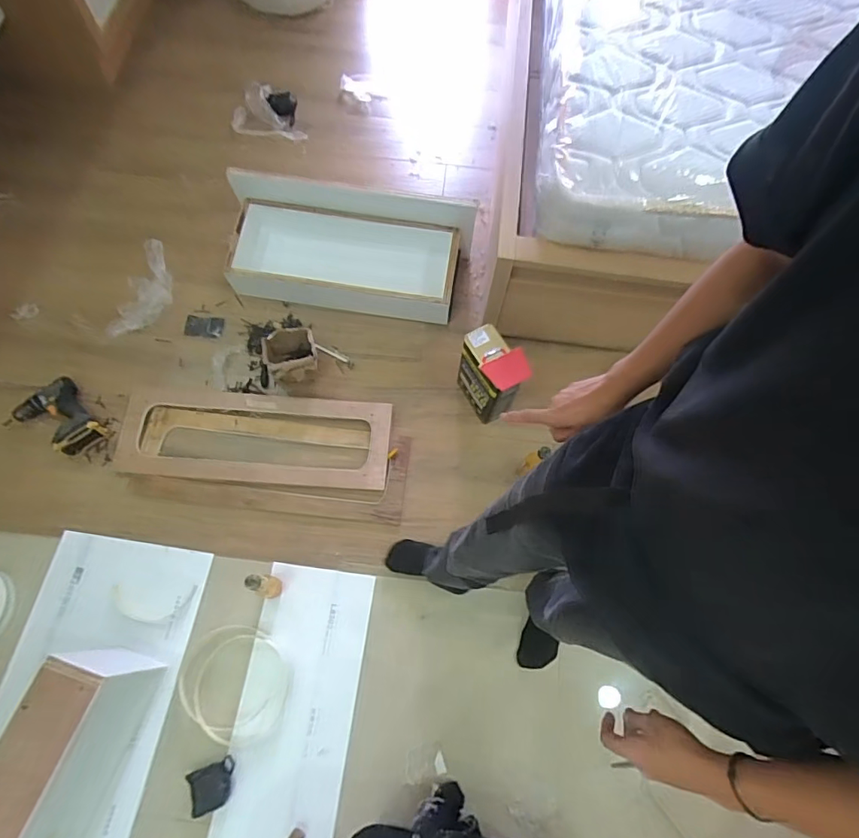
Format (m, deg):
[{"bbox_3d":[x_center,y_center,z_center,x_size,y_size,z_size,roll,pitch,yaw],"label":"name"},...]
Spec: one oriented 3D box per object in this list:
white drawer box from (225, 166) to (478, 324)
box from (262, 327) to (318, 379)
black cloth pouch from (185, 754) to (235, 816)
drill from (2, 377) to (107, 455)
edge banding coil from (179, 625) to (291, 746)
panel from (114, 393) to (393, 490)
[{"bbox_3d":[-0.247,-0.516,1.506,0.694,0.263,0.299,10,69,-1],"label":"white drawer box"},{"bbox_3d":[-0.393,-0.176,1.431,0.148,0.106,0.144,-12,68,-8],"label":"box"},{"bbox_3d":[-0.465,0.788,1.074,0.091,0.018,0.083,-18,69,-10],"label":"black cloth pouch"},{"bbox_3d":[-1.011,0.007,1.344,0.187,0.069,0.226,-41,75,-18],"label":"drill"},{"bbox_3d":[-0.440,0.602,1.148,0.253,0.020,0.227,40,70,13],"label":"edge banding coil"},{"bbox_3d":[-0.479,0.046,1.378,0.732,0.031,0.249,4,67,-1],"label":"panel"}]

